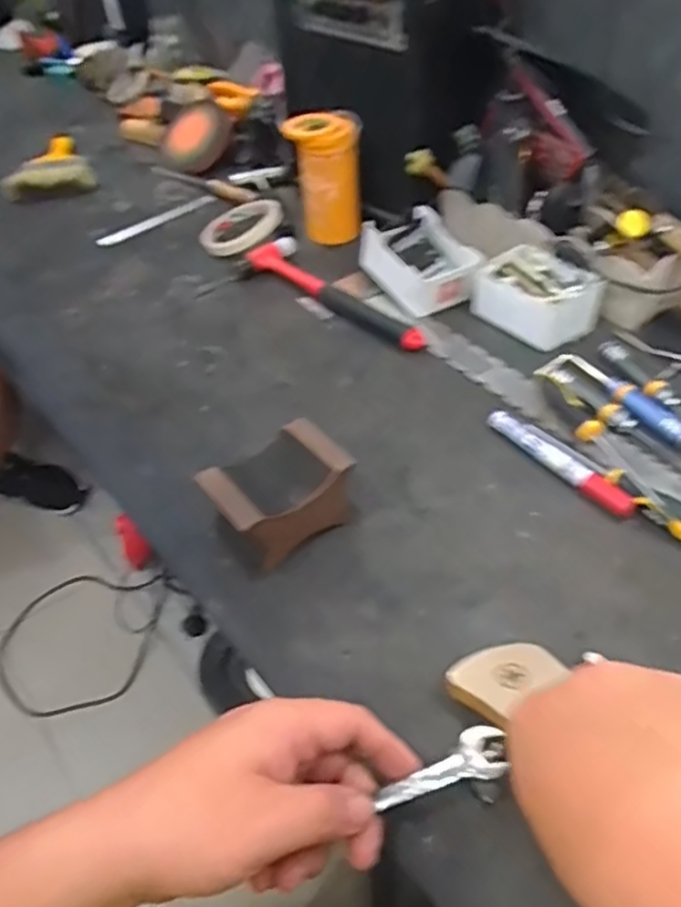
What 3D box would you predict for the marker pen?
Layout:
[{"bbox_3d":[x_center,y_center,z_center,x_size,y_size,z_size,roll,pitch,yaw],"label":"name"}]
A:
[{"bbox_3d":[0.167,0.006,0.521,0.020,0.013,0.132,-31,50,-25],"label":"marker pen"}]

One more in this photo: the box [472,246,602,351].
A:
[{"bbox_3d":[0.189,-0.154,0.650,0.084,0.043,0.106,-28,49,-22],"label":"box"}]

